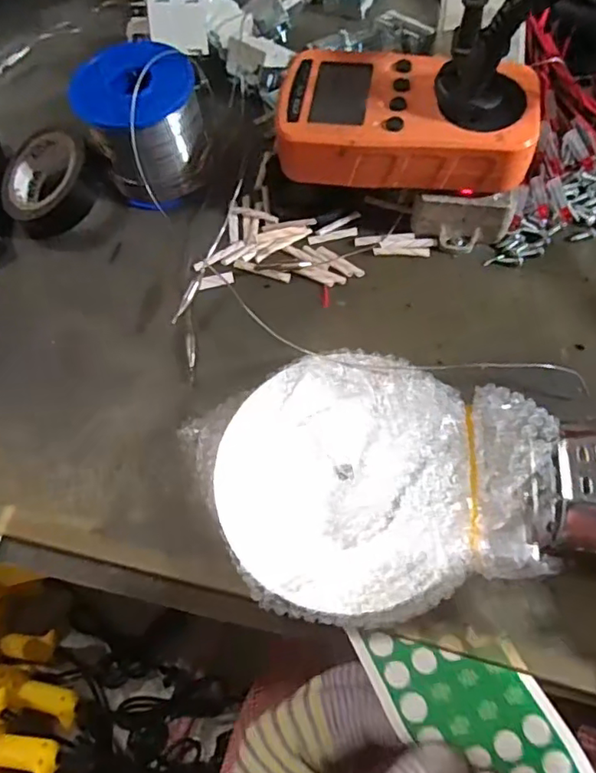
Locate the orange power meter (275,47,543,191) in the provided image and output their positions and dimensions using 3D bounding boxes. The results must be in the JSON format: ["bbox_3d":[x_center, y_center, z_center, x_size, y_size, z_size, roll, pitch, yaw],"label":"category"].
[{"bbox_3d":[0.055,-0.137,0.289,0.126,0.030,0.065,8,68,6],"label":"orange power meter"}]

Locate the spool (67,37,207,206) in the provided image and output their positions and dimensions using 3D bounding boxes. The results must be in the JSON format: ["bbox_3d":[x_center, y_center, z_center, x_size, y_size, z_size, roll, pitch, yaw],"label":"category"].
[{"bbox_3d":[-0.083,-0.148,0.321,0.057,0.070,0.065,33,74,15],"label":"spool"}]

